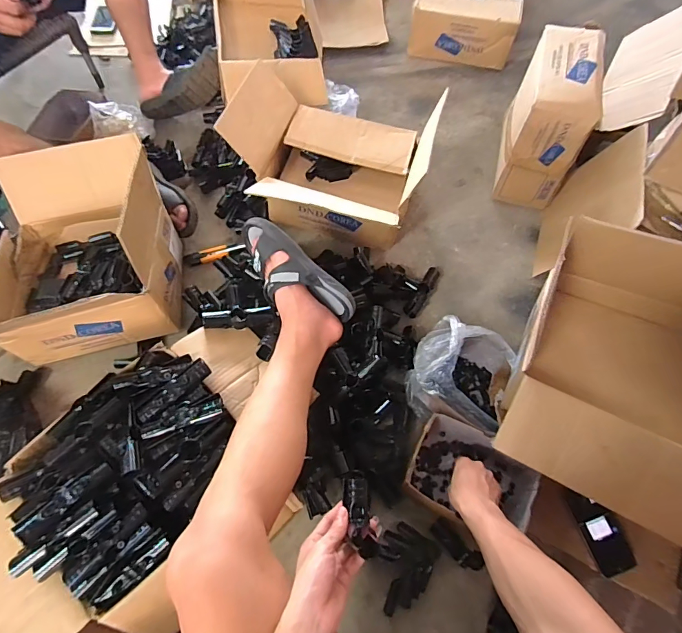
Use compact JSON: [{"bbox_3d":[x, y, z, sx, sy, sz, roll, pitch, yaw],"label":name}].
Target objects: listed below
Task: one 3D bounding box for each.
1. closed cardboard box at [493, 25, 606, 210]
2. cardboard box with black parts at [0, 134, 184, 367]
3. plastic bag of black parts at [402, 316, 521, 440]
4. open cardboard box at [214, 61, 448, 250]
[{"bbox_3d":[0.502,-0.486,0.983,0.152,0.255,0.320,17,66,7],"label":"closed cardboard box"},{"bbox_3d":[-0.542,-0.158,0.823,0.359,0.237,0.450,-15,66,-8],"label":"cardboard box with black parts"},{"bbox_3d":[0.231,0.116,0.794,0.184,0.140,0.198,20,66,9],"label":"plastic bag of black parts"},{"bbox_3d":[-0.016,-0.395,0.973,0.436,0.234,0.457,11,65,4],"label":"open cardboard box"}]

